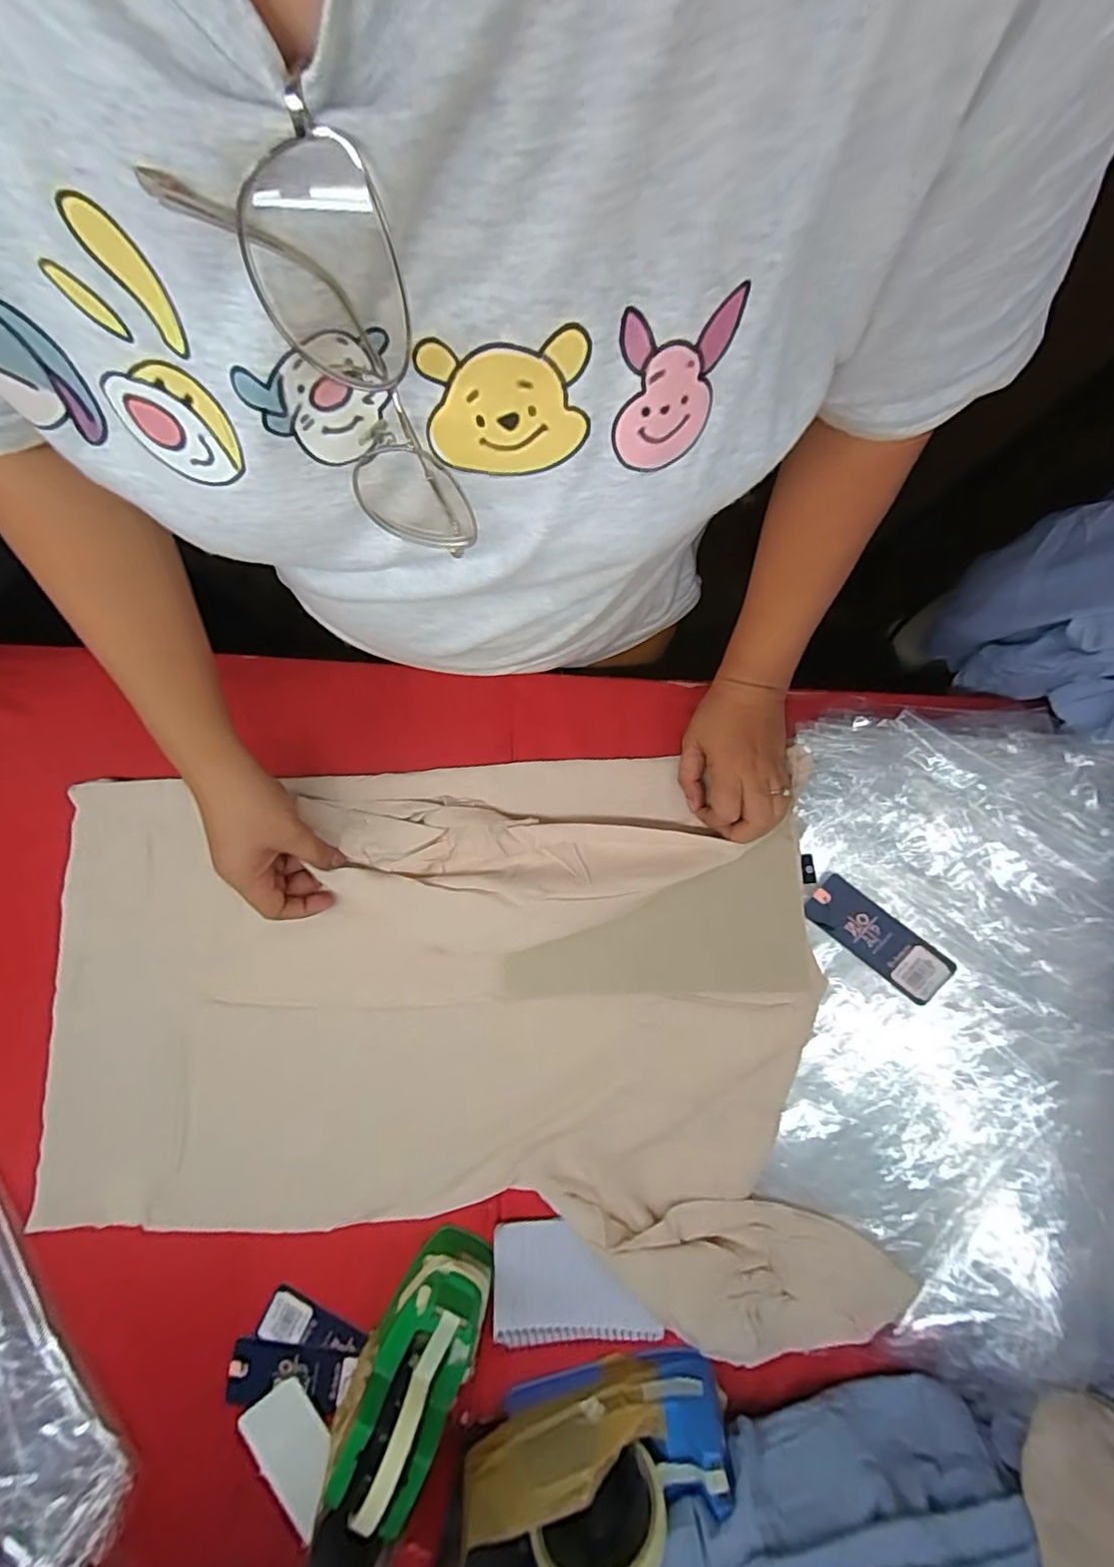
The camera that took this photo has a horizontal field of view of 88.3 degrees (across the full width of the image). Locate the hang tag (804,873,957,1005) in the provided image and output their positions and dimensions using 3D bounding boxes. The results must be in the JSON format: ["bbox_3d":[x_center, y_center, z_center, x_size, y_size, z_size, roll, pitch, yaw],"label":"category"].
[{"bbox_3d":[0.269,0.131,0.484,0.121,0.008,0.046,39,95,9],"label":"hang tag"}]

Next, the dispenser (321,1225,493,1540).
[{"bbox_3d":[-0.105,0.426,0.410,0.074,0.097,0.153,25,79,6],"label":"dispenser"}]

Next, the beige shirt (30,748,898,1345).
[{"bbox_3d":[-0.094,0.207,0.493,0.661,0.063,0.437,-3,78,0],"label":"beige shirt"}]

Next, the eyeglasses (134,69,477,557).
[{"bbox_3d":[-0.067,-0.133,0.194,0.051,0.127,0.054,-20,83,-1],"label":"eyeglasses"}]

